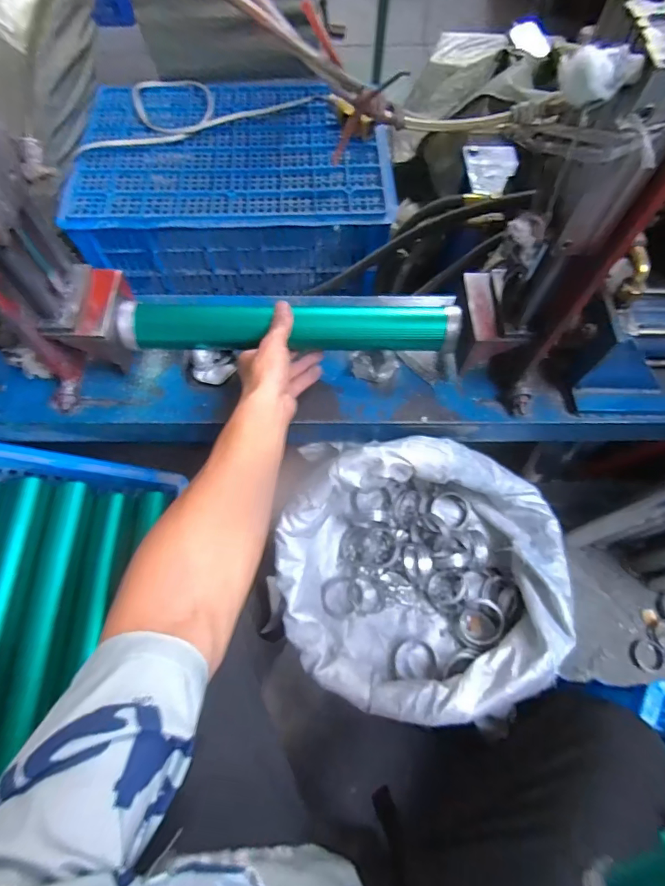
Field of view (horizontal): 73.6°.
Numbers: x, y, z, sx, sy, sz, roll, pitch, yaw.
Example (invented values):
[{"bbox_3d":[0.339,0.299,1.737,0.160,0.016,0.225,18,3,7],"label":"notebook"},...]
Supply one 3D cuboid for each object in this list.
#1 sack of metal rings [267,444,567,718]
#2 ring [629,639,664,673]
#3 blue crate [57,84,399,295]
[{"bbox_3d":[0.123,0.168,0.567,0.370,0.202,0.313,2,65,0],"label":"sack of metal rings"},{"bbox_3d":[0.622,0.420,0.878,0.062,0.008,0.058,0,65,-1],"label":"ring"},{"bbox_3d":[-0.202,-0.572,1.000,0.631,0.205,0.443,-2,65,-2],"label":"blue crate"}]

